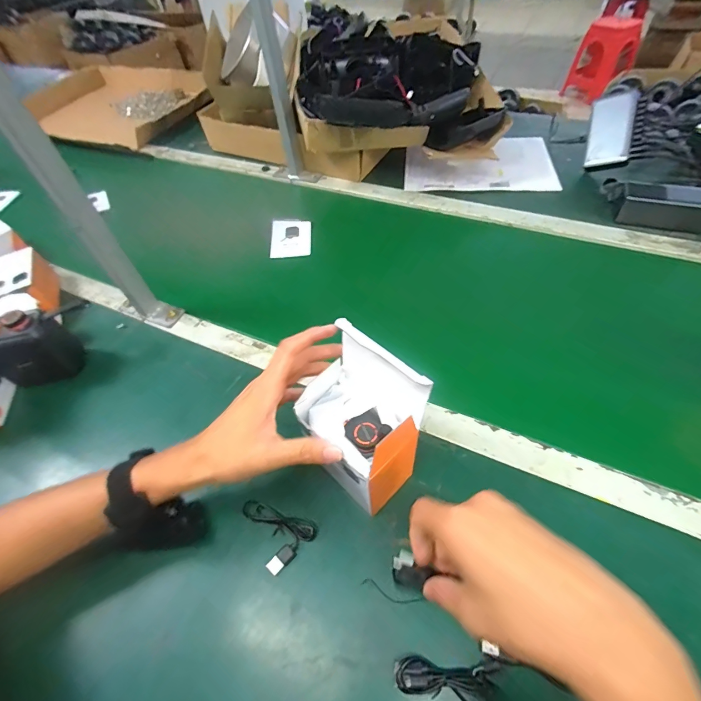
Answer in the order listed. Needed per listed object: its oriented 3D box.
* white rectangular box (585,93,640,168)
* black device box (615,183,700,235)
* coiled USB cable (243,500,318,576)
[{"bbox_3d":[0.493,-0.414,0.715,0.018,0.130,0.078,4,7,-38],"label":"white rectangular box"},{"bbox_3d":[0.522,-0.235,0.625,0.131,0.053,0.060,12,54,15],"label":"black device box"},{"bbox_3d":[-0.075,0.177,0.384,0.056,0.011,0.071,-37,57,-21],"label":"coiled USB cable"}]

